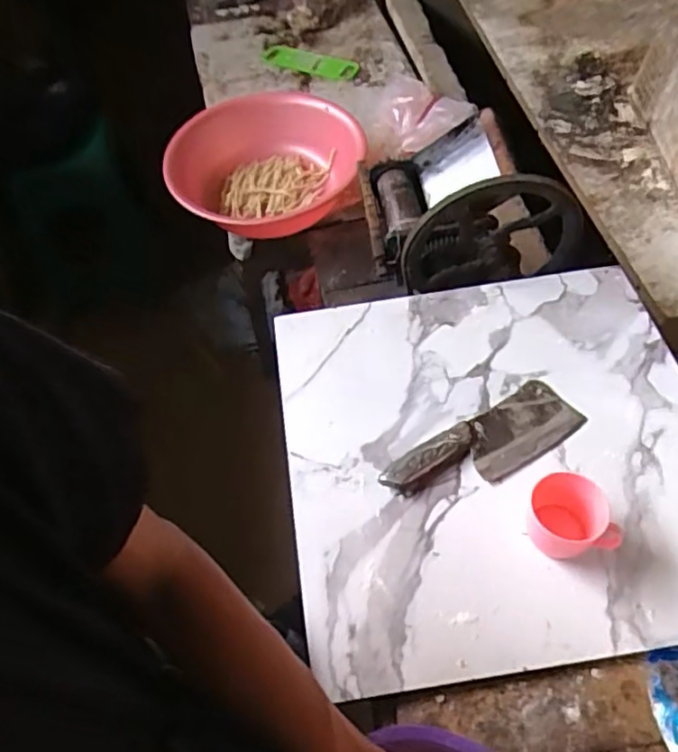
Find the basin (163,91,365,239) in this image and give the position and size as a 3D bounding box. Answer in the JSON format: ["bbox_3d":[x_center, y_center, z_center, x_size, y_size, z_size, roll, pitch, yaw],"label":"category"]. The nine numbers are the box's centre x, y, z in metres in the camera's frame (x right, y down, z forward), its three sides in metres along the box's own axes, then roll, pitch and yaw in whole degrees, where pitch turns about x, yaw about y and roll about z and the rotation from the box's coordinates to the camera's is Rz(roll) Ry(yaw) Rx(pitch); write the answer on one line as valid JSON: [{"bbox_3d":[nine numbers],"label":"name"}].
[{"bbox_3d":[-0.153,-0.454,1.373,0.405,0.164,0.405,0,57,0],"label":"basin"}]

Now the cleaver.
[{"bbox_3d":[0.171,0.081,0.730,0.238,0.019,0.081,-29,61,-17],"label":"cleaver"}]

